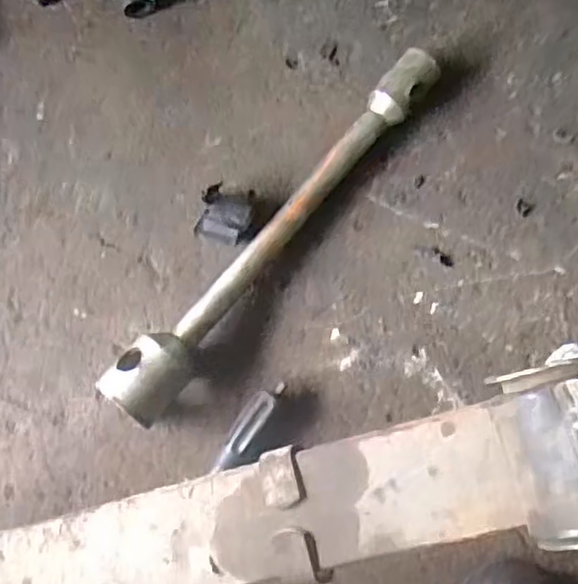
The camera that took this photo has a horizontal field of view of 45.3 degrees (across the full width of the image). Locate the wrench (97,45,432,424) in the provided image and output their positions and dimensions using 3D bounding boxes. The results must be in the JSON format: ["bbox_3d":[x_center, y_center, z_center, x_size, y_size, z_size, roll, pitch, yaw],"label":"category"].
[{"bbox_3d":[-0.005,-0.058,0.588,0.051,0.053,0.402,38,81,7],"label":"wrench"}]

